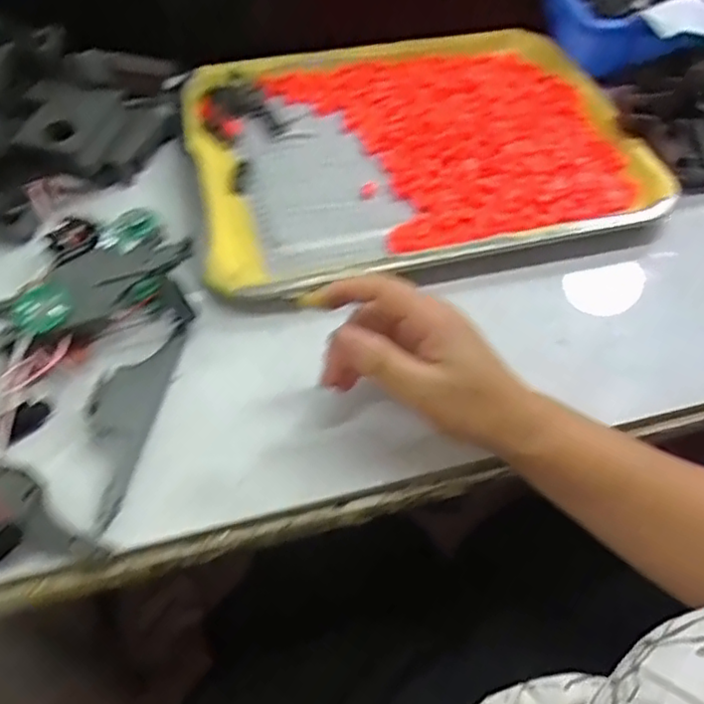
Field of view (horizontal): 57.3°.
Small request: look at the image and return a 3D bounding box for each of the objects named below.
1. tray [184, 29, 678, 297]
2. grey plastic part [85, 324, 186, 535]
[{"bbox_3d":[0.050,-0.167,0.507,0.335,0.031,0.272,-13,57,-10],"label":"tray"},{"bbox_3d":[-0.133,0.037,0.370,0.036,0.015,0.124,9,55,4],"label":"grey plastic part"}]

